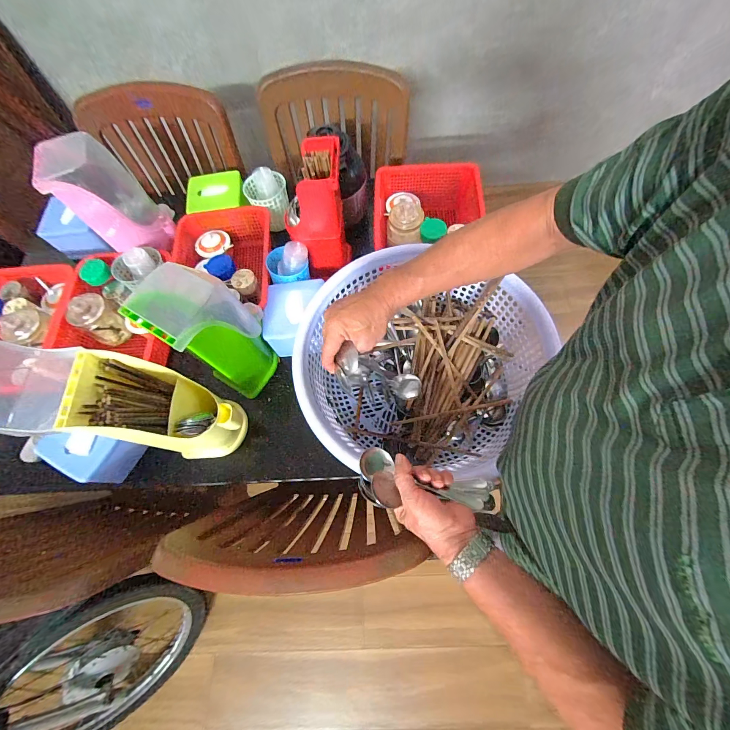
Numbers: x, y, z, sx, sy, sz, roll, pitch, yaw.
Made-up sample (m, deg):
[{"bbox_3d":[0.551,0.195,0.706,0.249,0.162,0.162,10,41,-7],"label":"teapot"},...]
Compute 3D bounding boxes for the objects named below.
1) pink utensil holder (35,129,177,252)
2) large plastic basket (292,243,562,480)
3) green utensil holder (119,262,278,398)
[{"bbox_3d":[-0.537,-0.355,0.697,0.162,0.193,0.111,-37,72,-12],"label":"pink utensil holder"},{"bbox_3d":[0.092,-0.013,0.632,0.411,0.158,0.375,-1,68,2],"label":"large plastic basket"},{"bbox_3d":[-0.258,-0.060,0.607,0.123,0.276,0.151,30,72,13],"label":"green utensil holder"}]

